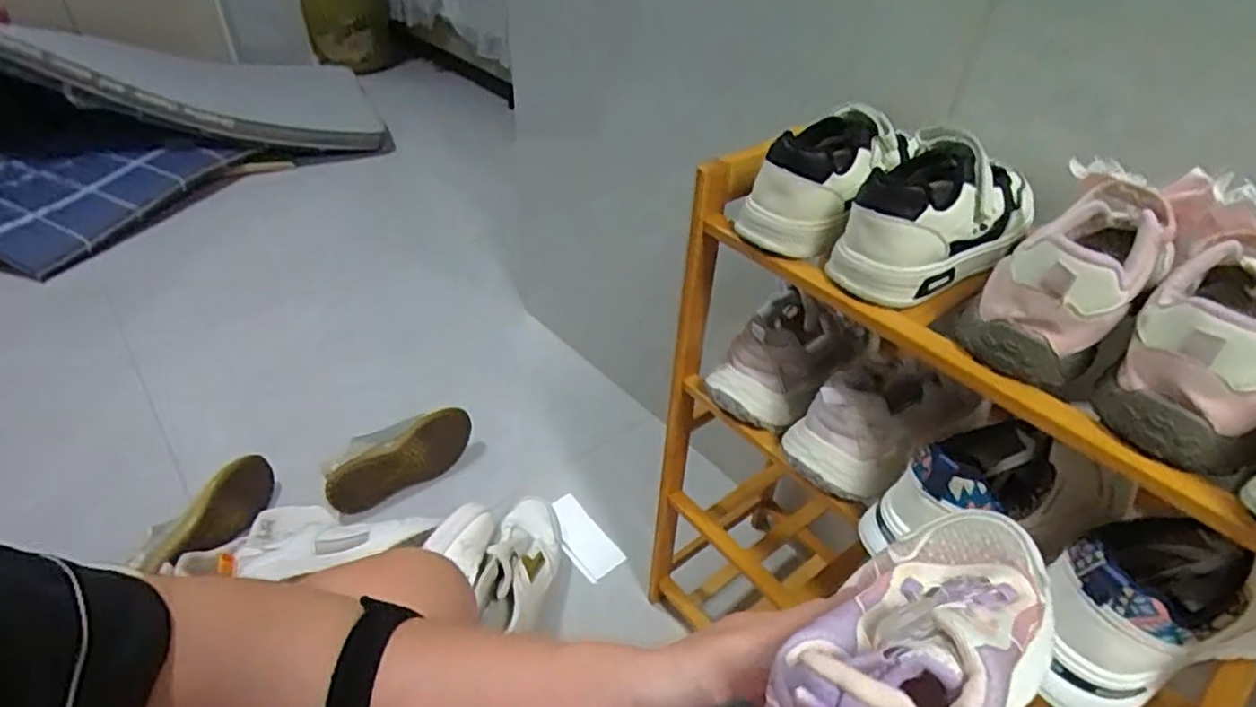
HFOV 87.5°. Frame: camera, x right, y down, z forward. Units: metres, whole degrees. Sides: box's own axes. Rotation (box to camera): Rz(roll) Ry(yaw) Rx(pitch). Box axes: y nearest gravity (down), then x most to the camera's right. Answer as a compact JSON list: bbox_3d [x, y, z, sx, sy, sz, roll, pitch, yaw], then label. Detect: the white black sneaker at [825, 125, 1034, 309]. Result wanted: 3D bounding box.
[{"bbox_3d":[0.245,-0.109,0.505,0.195,0.083,0.074,-26,45,-32],"label":"white black sneaker"}]

